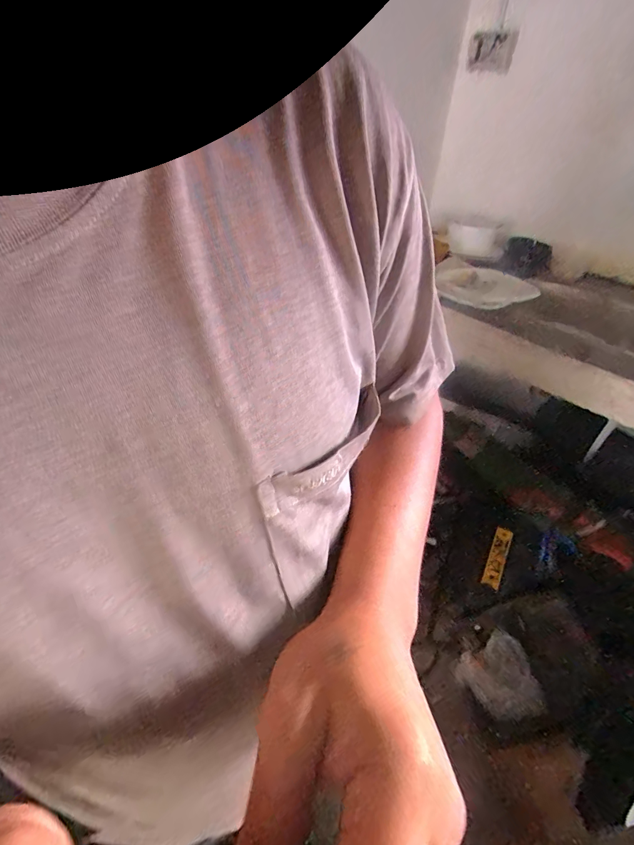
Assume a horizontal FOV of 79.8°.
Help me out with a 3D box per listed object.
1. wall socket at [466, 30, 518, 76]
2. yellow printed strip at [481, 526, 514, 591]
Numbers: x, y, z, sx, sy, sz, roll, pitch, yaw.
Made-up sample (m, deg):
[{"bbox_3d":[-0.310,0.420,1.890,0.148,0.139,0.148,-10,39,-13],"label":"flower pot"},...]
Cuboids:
[{"bbox_3d":[0.459,-0.978,1.005,0.020,0.079,0.144,-22,49,-26],"label":"wall socket"},{"bbox_3d":[0.599,0.446,1.260,0.055,0.014,0.196,11,67,43],"label":"yellow printed strip"}]

